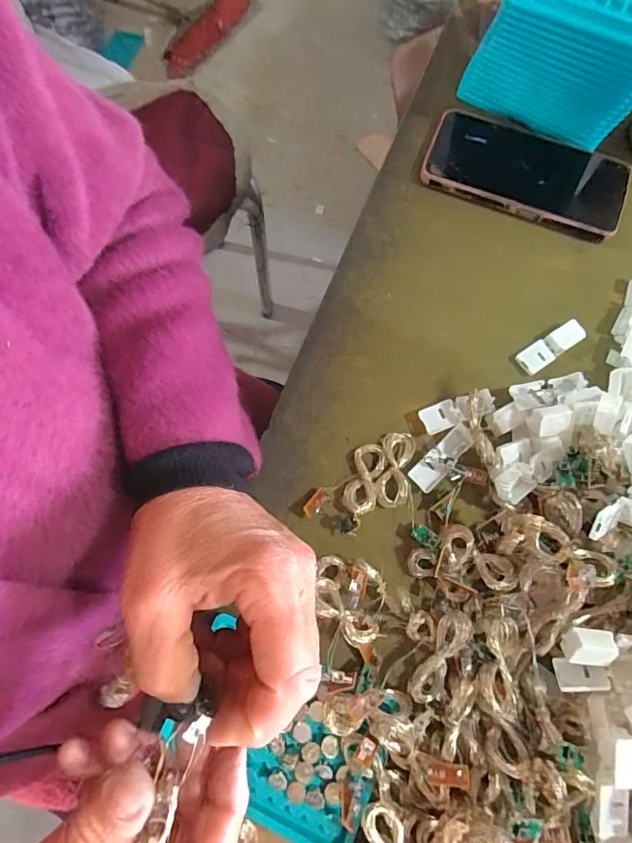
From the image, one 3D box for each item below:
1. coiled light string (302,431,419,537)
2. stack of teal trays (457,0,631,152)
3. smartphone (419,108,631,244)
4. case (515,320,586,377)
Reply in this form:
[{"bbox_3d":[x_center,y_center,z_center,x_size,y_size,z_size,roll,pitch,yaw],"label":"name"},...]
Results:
[{"bbox_3d":[0.039,0.043,0.335,0.047,0.019,0.089,41,77,10],"label":"coiled light string"},{"bbox_3d":[0.202,-0.295,0.376,0.137,0.112,0.083,28,75,7],"label":"stack of teal trays"},{"bbox_3d":[0.177,-0.211,0.407,0.163,0.017,0.084,21,75,5],"label":"smartphone"},{"bbox_3d":[0.180,-0.057,0.369,0.053,0.013,0.020,-33,77,-10],"label":"case"}]

